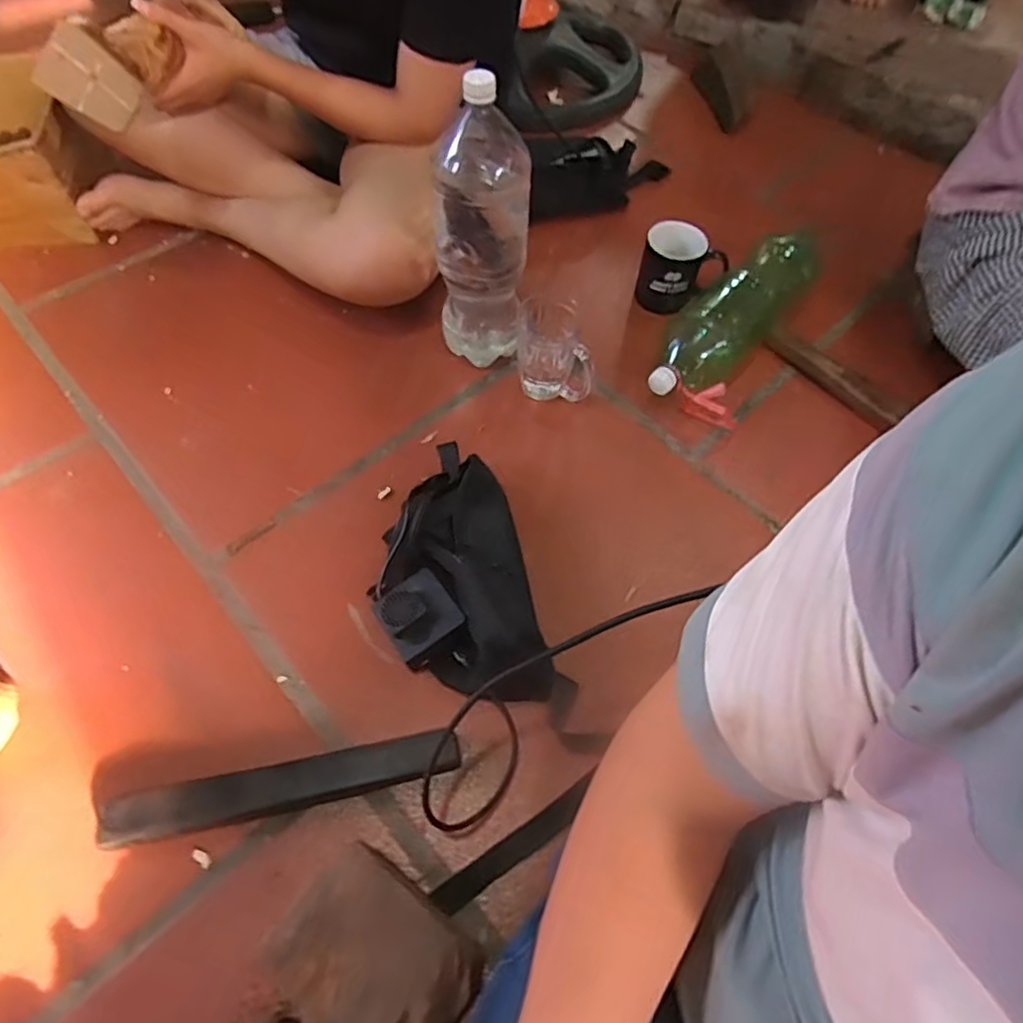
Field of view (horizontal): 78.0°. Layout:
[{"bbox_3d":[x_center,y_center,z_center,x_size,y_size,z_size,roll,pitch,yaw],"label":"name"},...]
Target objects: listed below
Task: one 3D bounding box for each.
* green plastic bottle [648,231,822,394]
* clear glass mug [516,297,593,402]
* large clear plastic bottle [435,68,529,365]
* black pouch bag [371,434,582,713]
[{"bbox_3d":[0.283,-0.255,0.829,0.096,0.089,0.310,39,65,17],"label":"green plastic bottle"},{"bbox_3d":[0.056,-0.197,0.797,0.102,0.104,0.078,13,60,3],"label":"clear glass mug"},{"bbox_3d":[-0.033,-0.317,0.721,0.102,0.304,0.110,4,60,-2],"label":"large clear plastic bottle"},{"bbox_3d":[-0.058,0.073,0.650,0.155,0.069,0.303,-17,63,-13],"label":"black pouch bag"}]

